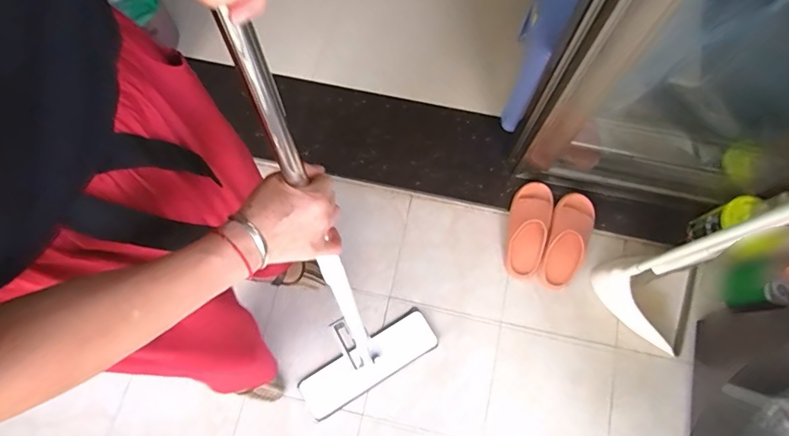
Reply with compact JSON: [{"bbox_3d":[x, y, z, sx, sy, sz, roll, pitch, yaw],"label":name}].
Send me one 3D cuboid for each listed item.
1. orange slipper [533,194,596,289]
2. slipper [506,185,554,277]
[{"bbox_3d":[0.448,0.060,1.204,0.110,0.059,0.250,18,75,5],"label":"orange slipper"},{"bbox_3d":[0.351,0.032,1.209,0.101,0.064,0.247,11,75,2],"label":"slipper"}]

